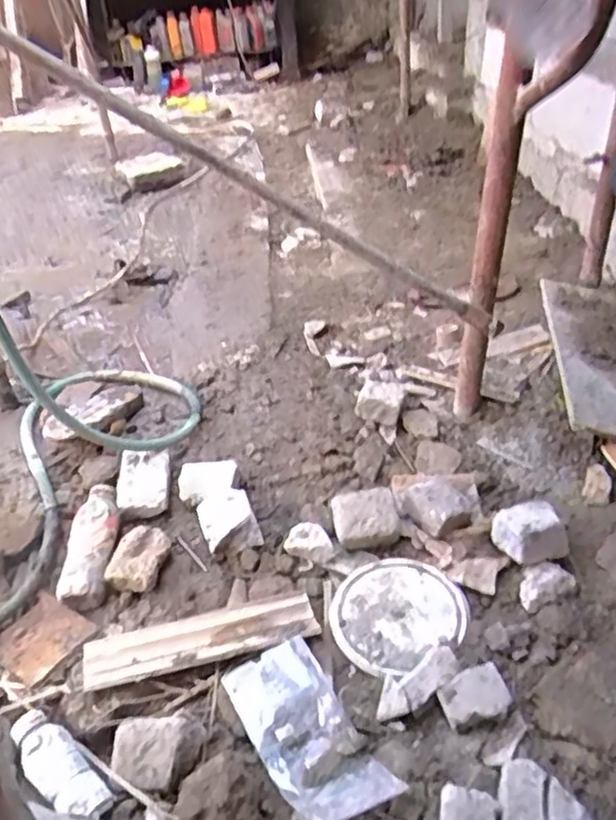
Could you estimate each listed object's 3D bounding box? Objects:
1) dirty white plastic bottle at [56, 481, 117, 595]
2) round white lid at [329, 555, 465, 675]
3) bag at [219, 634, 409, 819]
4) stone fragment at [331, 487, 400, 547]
[{"bbox_3d":[-0.314,0.189,0.985,0.071,0.045,0.190,-5,35,-2],"label":"dirty white plastic bottle"},{"bbox_3d":[0.113,0.260,0.889,0.168,0.013,0.157,-2,35,2],"label":"round white lid"},{"bbox_3d":[-0.004,0.349,0.754,0.111,0.024,0.215,-20,39,-22],"label":"bag"},{"bbox_3d":[0.086,0.157,0.991,0.099,0.047,0.086,-4,35,-1],"label":"stone fragment"}]

